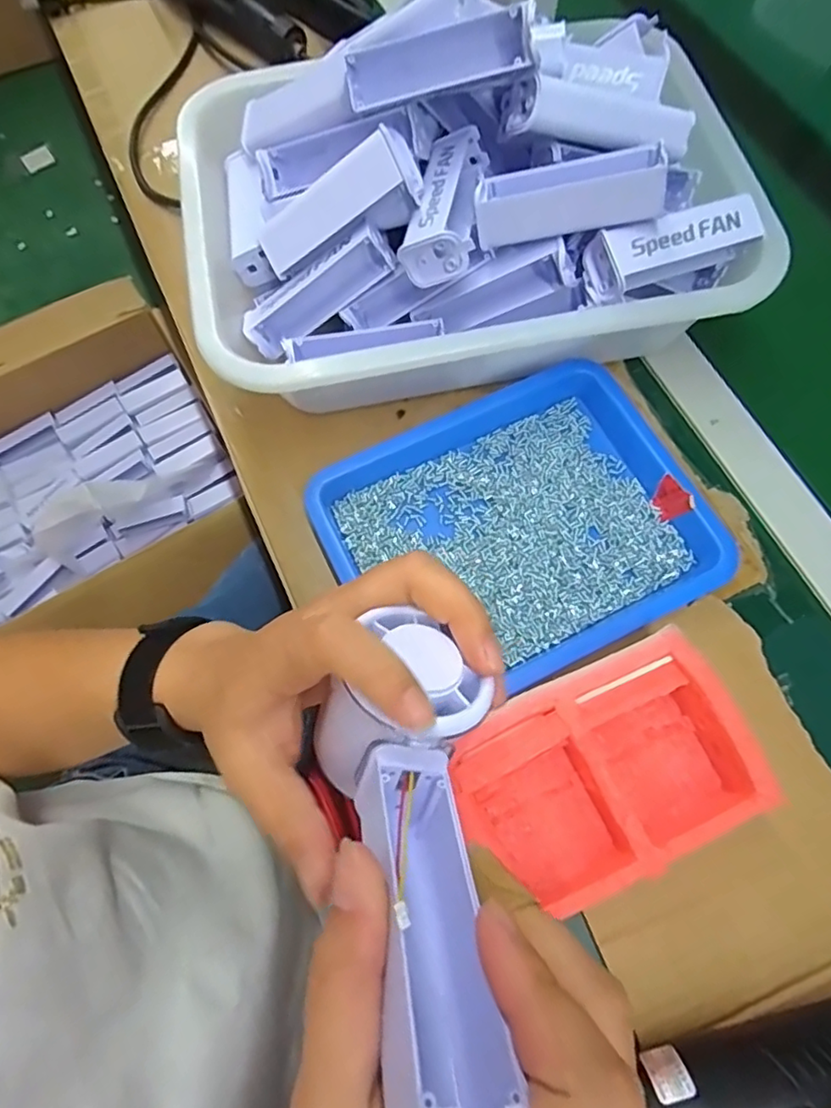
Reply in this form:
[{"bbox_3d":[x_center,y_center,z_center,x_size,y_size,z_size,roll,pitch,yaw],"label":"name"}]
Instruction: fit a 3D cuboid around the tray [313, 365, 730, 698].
[{"bbox_3d":[0.064,-0.017,0.371,0.218,0.028,0.173,-25,72,-9],"label":"tray"}]

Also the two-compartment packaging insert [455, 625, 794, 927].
[{"bbox_3d":[0.094,0.111,0.309,0.142,0.044,0.094,-23,71,-8],"label":"two-compartment packaging insert"}]

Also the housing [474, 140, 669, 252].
[{"bbox_3d":[0.086,-0.203,0.338,0.101,0.030,0.029,-5,70,13],"label":"housing"}]

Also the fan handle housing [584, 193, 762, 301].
[{"bbox_3d":[0.154,-0.189,0.357,0.102,0.023,0.040,-20,91,-9],"label":"fan handle housing"}]

